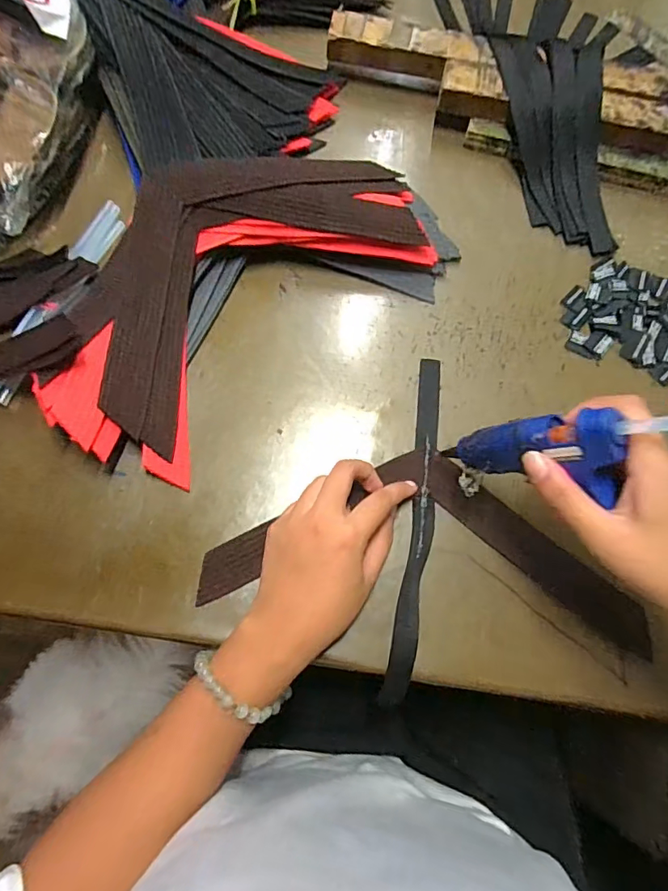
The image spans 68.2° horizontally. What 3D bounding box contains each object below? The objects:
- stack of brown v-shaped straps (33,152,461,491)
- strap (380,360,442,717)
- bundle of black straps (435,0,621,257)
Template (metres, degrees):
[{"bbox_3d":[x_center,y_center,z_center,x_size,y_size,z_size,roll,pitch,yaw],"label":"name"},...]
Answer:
[{"bbox_3d":[-0.072,-0.128,0.384,0.330,0.058,0.182,-43,79,-14],"label":"stack of brown v-shaped straps"},{"bbox_3d":[0.062,0.050,0.360,0.020,0.008,0.252,10,71,1],"label":"strap"},{"bbox_3d":[0.216,-0.360,0.473,0.149,0.055,0.376,-11,73,-6],"label":"bundle of black straps"}]

